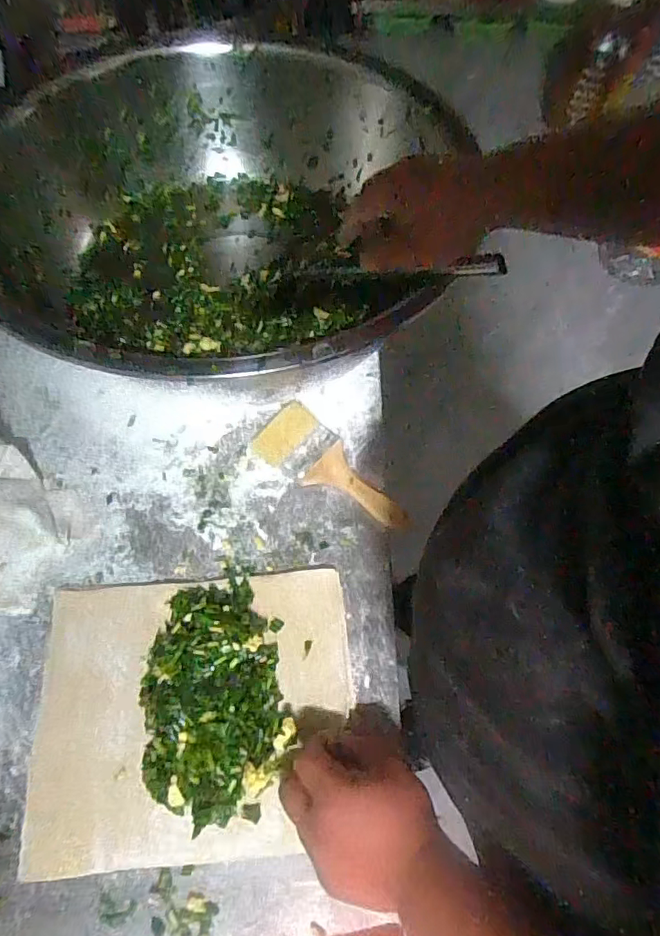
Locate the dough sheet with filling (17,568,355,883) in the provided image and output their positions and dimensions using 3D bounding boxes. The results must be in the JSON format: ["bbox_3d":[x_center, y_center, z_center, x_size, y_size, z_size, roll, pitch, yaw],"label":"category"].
[{"bbox_3d":[-0.116,0.204,0.455,0.267,0.030,0.223,-6,61,-3],"label":"dough sheet with filling"}]

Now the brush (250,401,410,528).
[{"bbox_3d":[0.000,0.001,0.567,0.189,0.028,0.074,38,67,17],"label":"brush"}]

